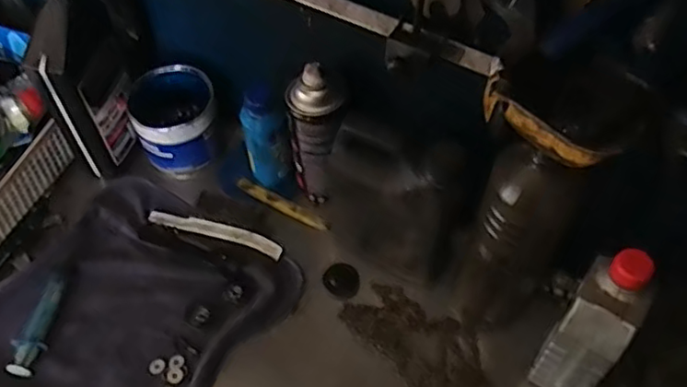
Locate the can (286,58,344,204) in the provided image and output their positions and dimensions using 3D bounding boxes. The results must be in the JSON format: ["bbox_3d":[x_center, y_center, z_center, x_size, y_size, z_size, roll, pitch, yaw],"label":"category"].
[{"bbox_3d":[-0.029,-0.051,0.675,0.050,0.179,0.052,0,52,0],"label":"can"}]

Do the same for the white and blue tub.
[{"bbox_3d":[-0.205,-0.090,0.777,0.105,0.084,0.105,-27,57,-19],"label":"white and blue tub"}]

